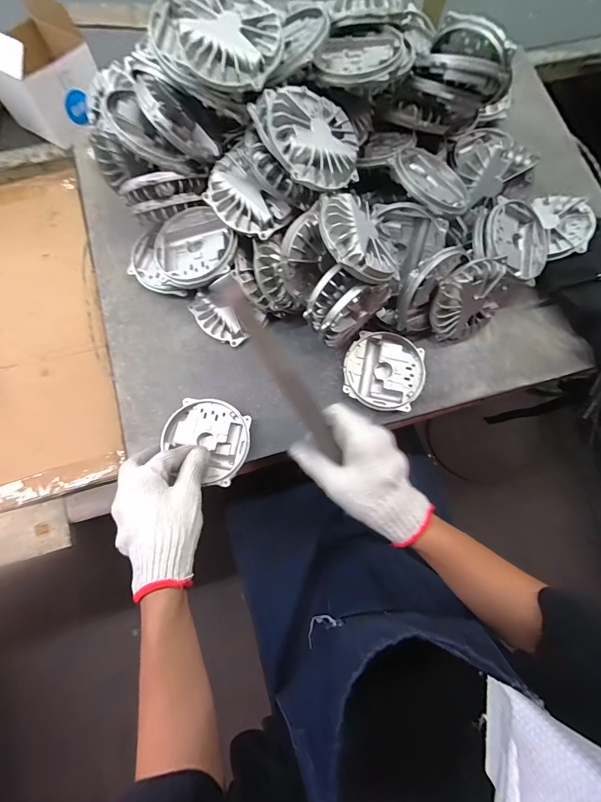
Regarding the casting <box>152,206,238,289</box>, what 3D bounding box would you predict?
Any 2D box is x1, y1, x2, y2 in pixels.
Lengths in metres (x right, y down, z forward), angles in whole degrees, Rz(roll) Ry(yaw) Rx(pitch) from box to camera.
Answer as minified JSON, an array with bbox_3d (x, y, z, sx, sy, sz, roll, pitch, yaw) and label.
[{"bbox_3d":[-0.137,-0.199,0.423,0.102,0.027,0.115,-19,79,-4],"label":"casting"}]

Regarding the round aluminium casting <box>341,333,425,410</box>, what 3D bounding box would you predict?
[{"bbox_3d":[0.115,-0.041,0.457,0.109,0.017,0.106,0,78,-1],"label":"round aluminium casting"}]

